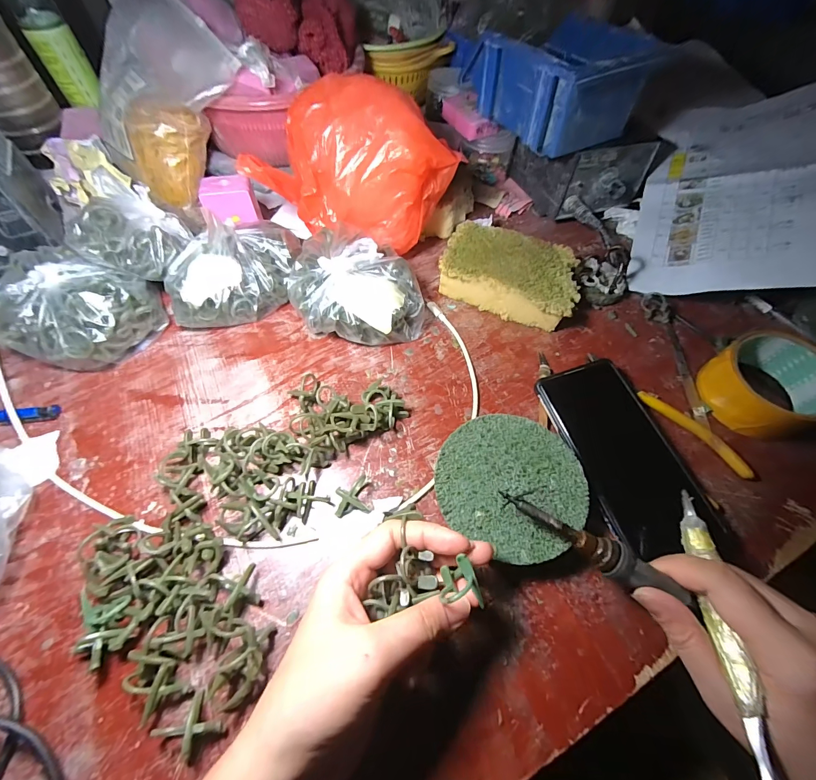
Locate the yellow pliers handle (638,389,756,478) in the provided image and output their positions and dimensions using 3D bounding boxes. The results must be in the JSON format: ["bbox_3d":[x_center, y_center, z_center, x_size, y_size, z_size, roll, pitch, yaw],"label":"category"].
[{"bbox_3d":[0.251,0.035,0.319,0.018,0.011,0.102,-39,69,-22],"label":"yellow pliers handle"}]

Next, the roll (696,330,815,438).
[{"bbox_3d":[0.318,-0.004,0.321,0.084,0.050,0.083,1,60,-2],"label":"roll"}]

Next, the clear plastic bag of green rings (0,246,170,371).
[{"bbox_3d":[-0.294,-0.070,0.324,0.111,0.064,0.094,10,60,3],"label":"clear plastic bag of green rings"}]

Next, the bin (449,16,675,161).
[{"bbox_3d":[0.158,-0.335,0.399,0.130,0.092,0.173,-24,64,-15],"label":"bin"}]

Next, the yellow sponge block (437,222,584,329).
[{"bbox_3d":[0.109,-0.125,0.387,0.142,0.042,0.092,23,62,11],"label":"yellow sponge block"}]

